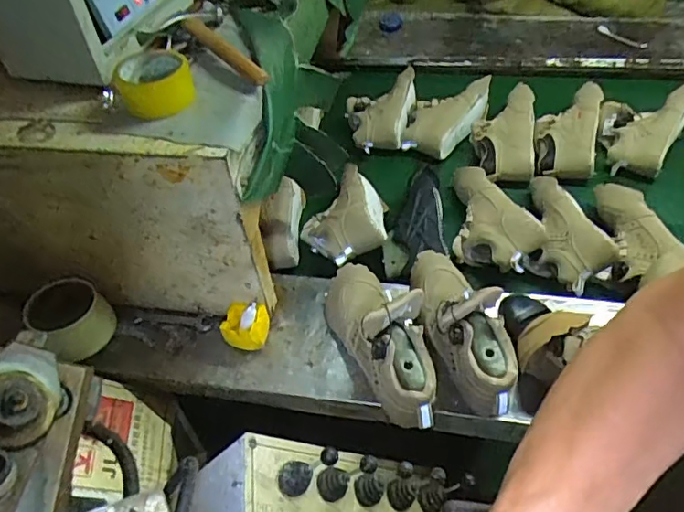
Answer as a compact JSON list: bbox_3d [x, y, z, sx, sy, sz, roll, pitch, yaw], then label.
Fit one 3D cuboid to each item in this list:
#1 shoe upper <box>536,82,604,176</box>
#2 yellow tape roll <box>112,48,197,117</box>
[{"bbox_3d":[0.498,-0.279,1.191,0.137,0.054,0.295,18,66,20],"label":"shoe upper"},{"bbox_3d":[-0.256,-0.237,0.748,0.097,0.053,0.081,-23,50,-14],"label":"yellow tape roll"}]

